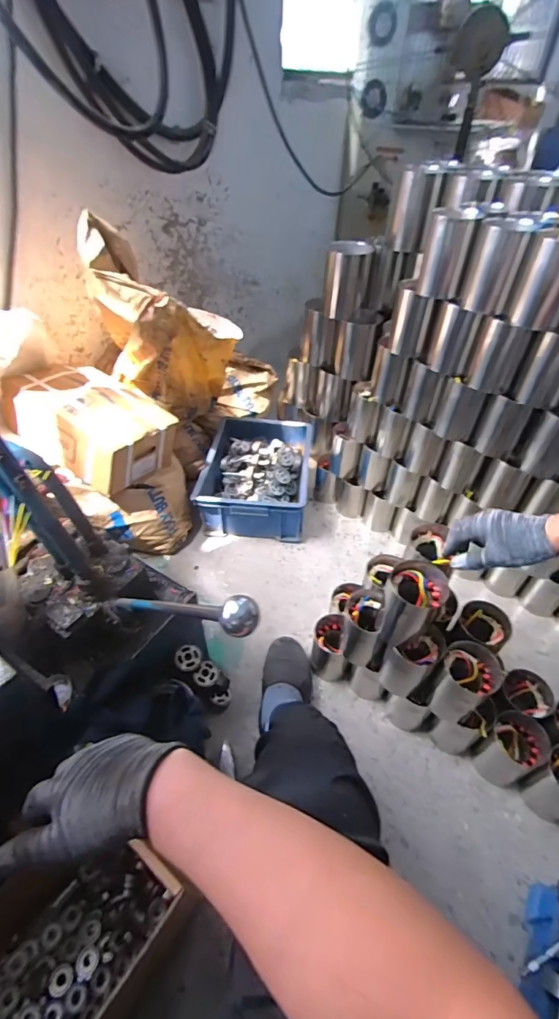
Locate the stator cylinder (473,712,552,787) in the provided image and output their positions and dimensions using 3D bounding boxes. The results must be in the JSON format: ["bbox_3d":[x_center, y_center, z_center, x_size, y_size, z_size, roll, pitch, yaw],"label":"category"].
[{"bbox_3d":[0.432,0.456,0.818,0.098,0.119,0.091,-32,54,-29],"label":"stator cylinder"}]

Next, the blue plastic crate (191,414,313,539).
[{"bbox_3d":[-0.063,-0.104,1.348,0.302,0.159,0.410,6,45,4],"label":"blue plastic crate"}]

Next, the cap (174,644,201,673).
[{"bbox_3d":[-0.169,0.275,0.800,0.047,0.006,0.047,14,55,-21],"label":"cap"}]

